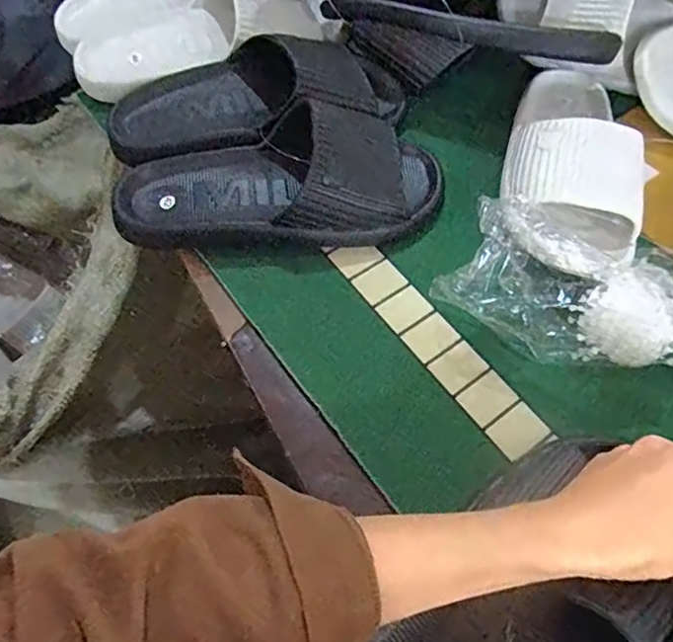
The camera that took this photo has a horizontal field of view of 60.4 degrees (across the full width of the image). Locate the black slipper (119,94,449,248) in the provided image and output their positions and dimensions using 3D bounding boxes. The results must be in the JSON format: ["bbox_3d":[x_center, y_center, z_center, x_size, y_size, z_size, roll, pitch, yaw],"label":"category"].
[{"bbox_3d":[-0.043,-0.121,0.459,0.267,0.072,0.103,-1,59,-2],"label":"black slipper"}]

